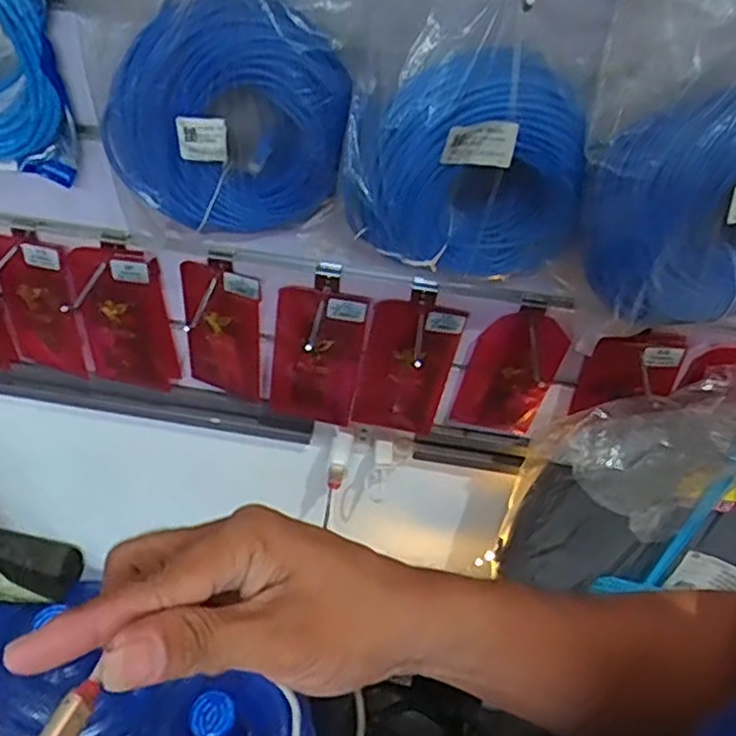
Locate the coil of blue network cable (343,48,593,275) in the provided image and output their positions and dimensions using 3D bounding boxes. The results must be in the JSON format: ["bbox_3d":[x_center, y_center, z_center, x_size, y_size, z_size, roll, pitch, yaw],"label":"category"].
[{"bbox_3d":[0.067,-0.137,0.475,0.160,0.142,0.047,2,45,-5],"label":"coil of blue network cable"}]

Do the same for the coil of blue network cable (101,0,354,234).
[{"bbox_3d":[-0.103,-0.175,0.482,0.173,0.157,0.034,8,45,0],"label":"coil of blue network cable"}]

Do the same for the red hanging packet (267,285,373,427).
[{"bbox_3d":[-0.050,-0.013,0.682,0.089,0.150,0.030,9,45,1],"label":"red hanging packet"}]

